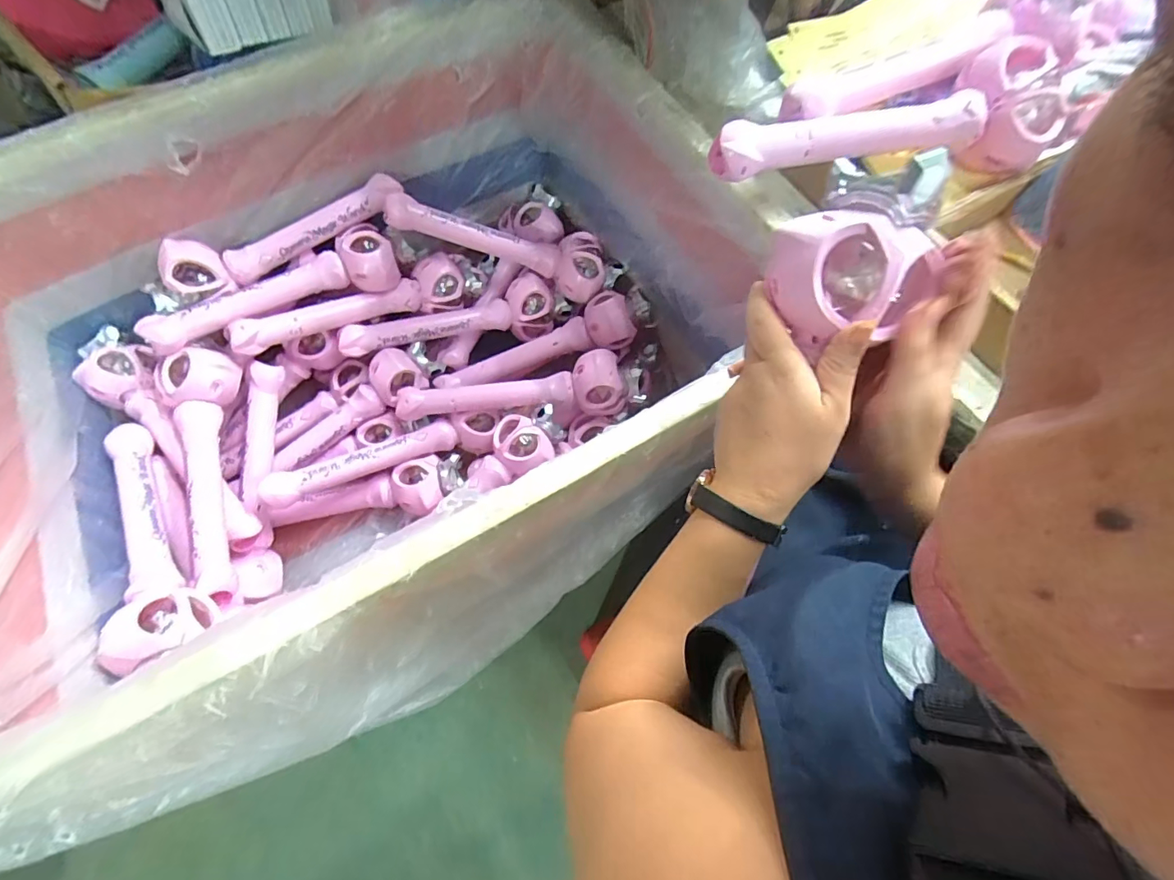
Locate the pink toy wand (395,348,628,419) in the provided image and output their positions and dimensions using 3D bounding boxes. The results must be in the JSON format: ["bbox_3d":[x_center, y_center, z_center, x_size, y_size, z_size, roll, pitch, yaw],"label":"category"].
[{"bbox_3d":[-0.110,-0.081,0.740,0.332,0.079,0.072,-2,67,-2],"label":"pink toy wand"}]

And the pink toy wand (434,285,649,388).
[{"bbox_3d":[-0.068,-0.150,0.800,0.347,0.072,0.079,-20,68,8],"label":"pink toy wand"}]

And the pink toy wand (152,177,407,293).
[{"bbox_3d":[-0.409,-0.285,0.694,0.318,0.050,0.053,-28,70,-13],"label":"pink toy wand"}]

